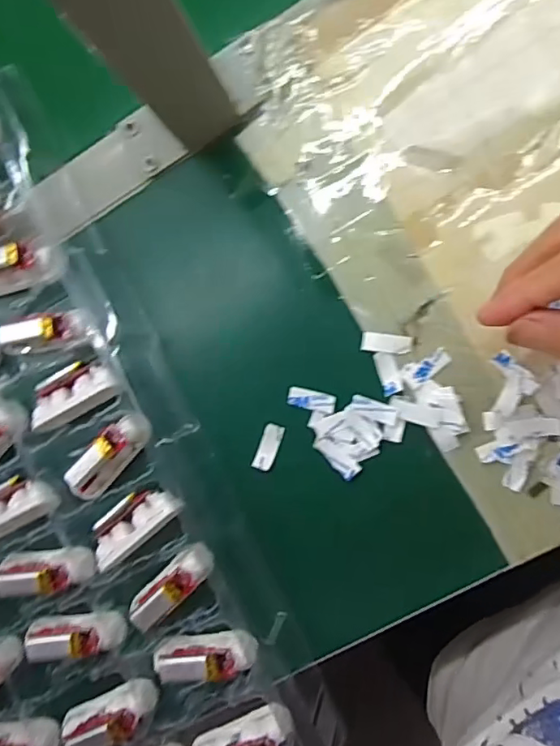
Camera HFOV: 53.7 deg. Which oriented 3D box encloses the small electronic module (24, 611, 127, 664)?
[{"bbox_3d":[-0.124,0.159,0.331,0.059,0.021,0.022,-13,87,10],"label":"small electronic module"}]

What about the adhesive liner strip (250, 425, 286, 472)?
[{"bbox_3d":[-0.007,0.044,0.328,0.012,0.005,0.027,20,93,10],"label":"adhesive liner strip"}]

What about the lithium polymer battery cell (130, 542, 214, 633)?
[{"bbox_3d":[-0.062,0.123,0.317,0.058,0.013,0.021,-44,83,7],"label":"lithium polymer battery cell"}]

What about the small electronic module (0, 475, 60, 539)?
[{"bbox_3d":[-0.169,0.085,0.344,0.064,0.014,0.031,-30,84,8],"label":"small electronic module"}]

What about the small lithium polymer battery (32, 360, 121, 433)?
[{"bbox_3d":[-0.125,0.012,0.333,0.058,0.009,0.029,-26,85,9],"label":"small lithium polymer battery"}]

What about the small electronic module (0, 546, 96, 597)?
[{"bbox_3d":[-0.144,0.121,0.333,0.061,0.027,0.023,-12,87,10],"label":"small electronic module"}]

